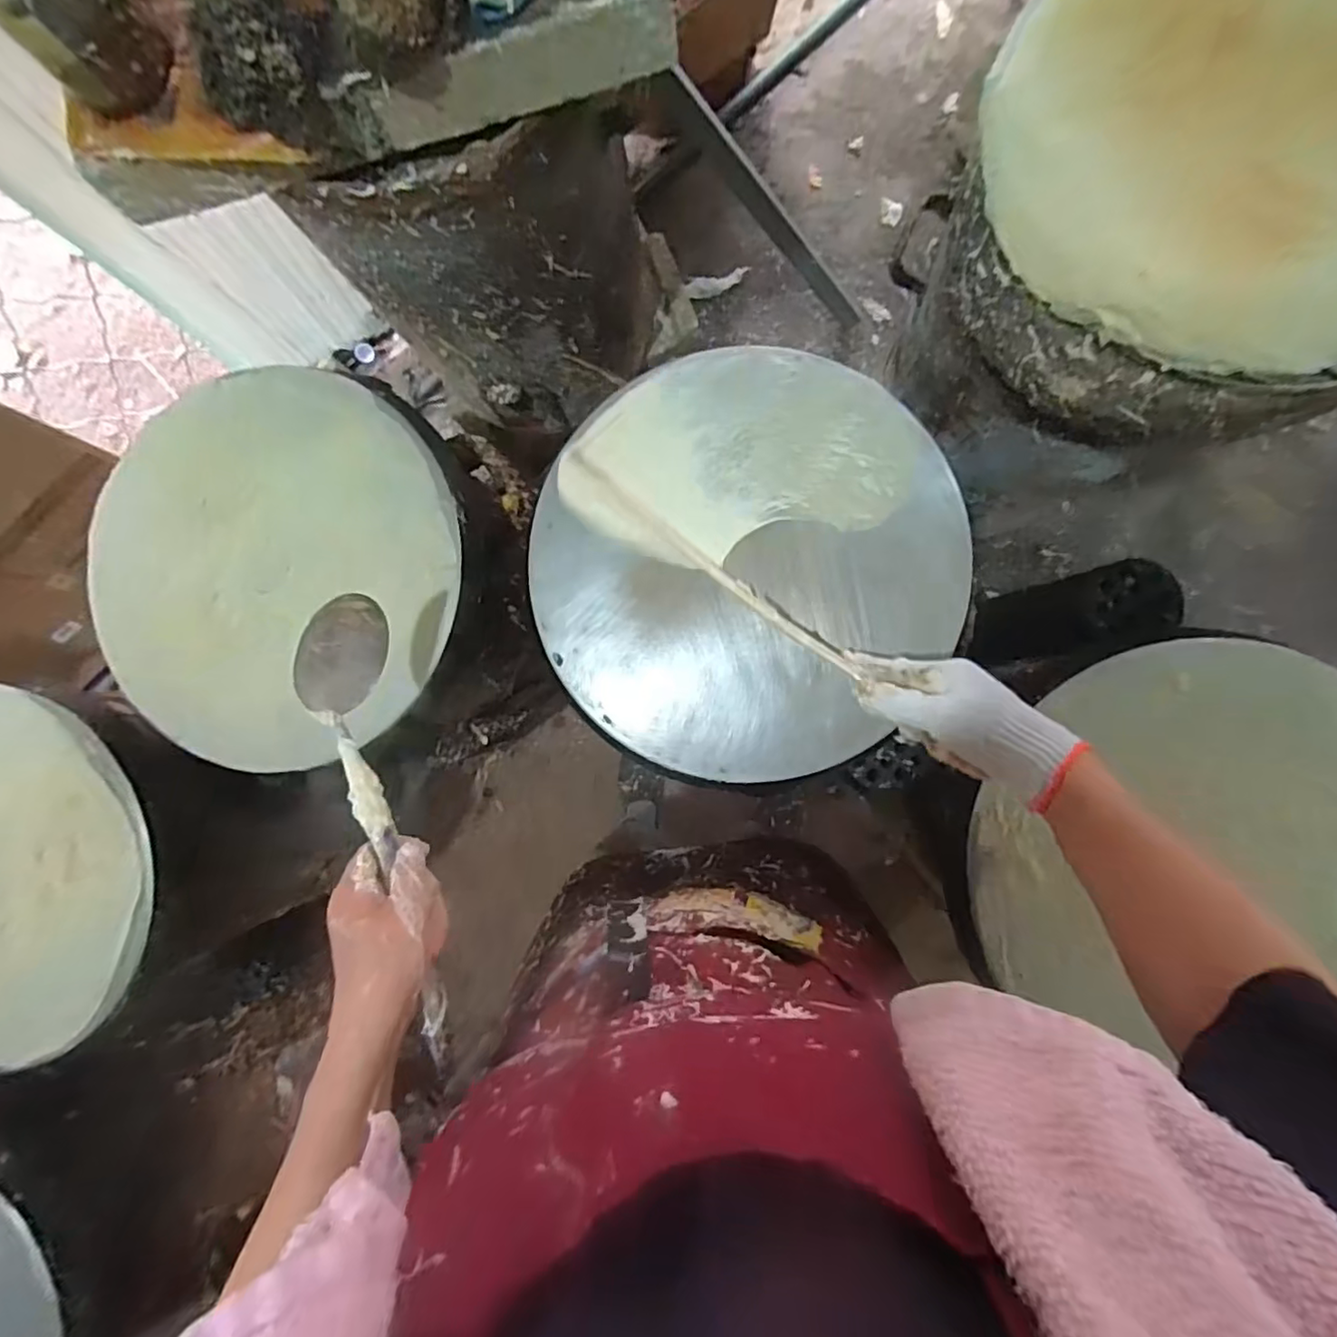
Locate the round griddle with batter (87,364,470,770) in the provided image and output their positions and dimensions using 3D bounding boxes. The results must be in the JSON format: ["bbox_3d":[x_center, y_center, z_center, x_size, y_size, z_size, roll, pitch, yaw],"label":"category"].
[{"bbox_3d":[-0.384,-0.099,0.578,0.361,0.042,0.363,0,89,6],"label":"round griddle with batter"}]

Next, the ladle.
[{"bbox_3d":[-0.208,0.105,0.441,0.051,0.055,0.327,-22,76,6],"label":"ladle"}]

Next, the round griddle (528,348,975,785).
[{"bbox_3d":[0.068,-0.100,0.556,0.366,0.043,0.379,0,89,6],"label":"round griddle"}]

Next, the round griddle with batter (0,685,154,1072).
[{"bbox_3d":[-0.707,0.202,0.605,0.370,0.037,0.350,0,89,6],"label":"round griddle with batter"}]

